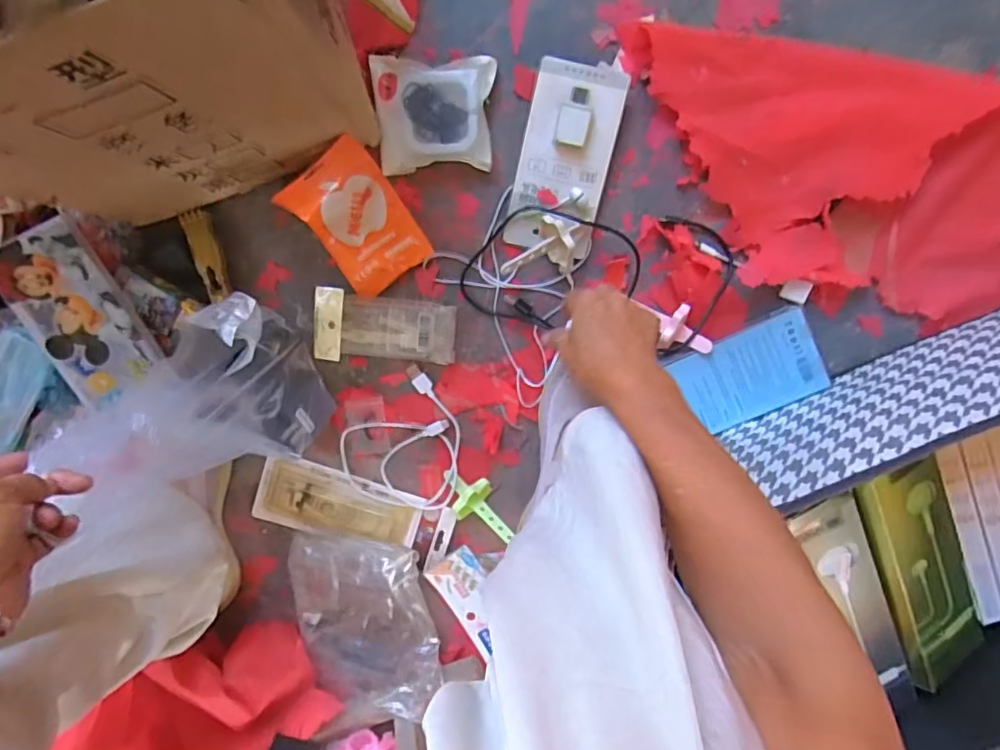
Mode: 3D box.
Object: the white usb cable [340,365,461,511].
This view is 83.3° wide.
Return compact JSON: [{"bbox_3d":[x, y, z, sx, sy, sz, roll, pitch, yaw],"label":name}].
[{"bbox_3d":[-0.093,0.081,0.571,0.137,0.016,0.124,-44,95,9],"label":"white usb cable"}]

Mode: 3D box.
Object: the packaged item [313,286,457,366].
[{"bbox_3d":[-0.114,-0.047,0.555,0.138,0.023,0.066,4,100,2],"label":"packaged item"}]

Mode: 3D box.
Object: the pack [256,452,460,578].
[{"bbox_3d":[-0.153,0.142,0.587,0.205,0.011,0.075,17,100,0],"label":"pack"}]

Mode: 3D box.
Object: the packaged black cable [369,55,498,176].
[{"bbox_3d":[-0.060,-0.242,0.519,0.106,0.017,0.100,0,99,3],"label":"packaged black cable"}]

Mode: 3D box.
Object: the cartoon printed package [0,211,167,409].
[{"bbox_3d":[-0.385,-0.054,0.508,0.089,0.023,0.154,-28,103,-1],"label":"cartoon printed package"}]

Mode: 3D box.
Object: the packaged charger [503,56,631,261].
[{"bbox_3d":[0.060,-0.198,0.515,0.082,0.024,0.163,12,100,1],"label":"packaged charger"}]

